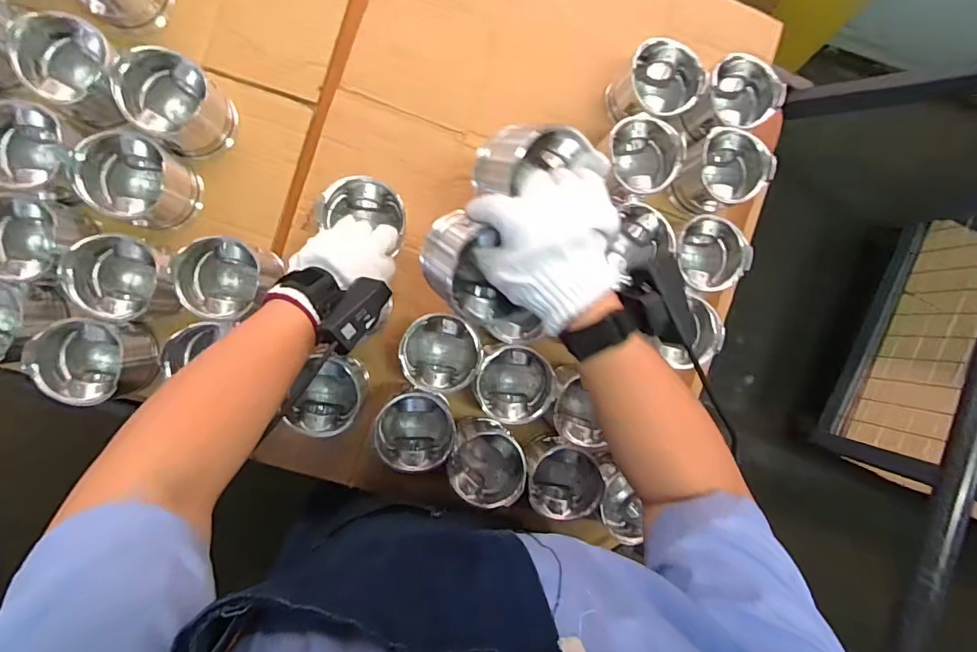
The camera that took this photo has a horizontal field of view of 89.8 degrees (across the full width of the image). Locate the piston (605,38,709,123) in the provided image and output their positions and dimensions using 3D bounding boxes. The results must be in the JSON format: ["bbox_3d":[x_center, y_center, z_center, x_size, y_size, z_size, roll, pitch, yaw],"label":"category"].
[{"bbox_3d":[0.200,-0.287,0.596,0.089,0.081,0.085,0,92,-8],"label":"piston"}]

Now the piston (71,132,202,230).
[{"bbox_3d":[-0.375,-0.155,0.536,0.097,0.091,0.084,29,87,-8],"label":"piston"}]

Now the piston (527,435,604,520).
[{"bbox_3d":[0.086,0.180,0.589,0.089,0.060,0.085,0,92,-8],"label":"piston"}]

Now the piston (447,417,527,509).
[{"bbox_3d":[-0.002,0.161,0.578,0.082,0.083,0.088,0,92,-8],"label":"piston"}]

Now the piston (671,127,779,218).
[{"bbox_3d":[0.283,-0.185,0.605,0.086,0.064,0.089,39,86,-8],"label":"piston"}]

